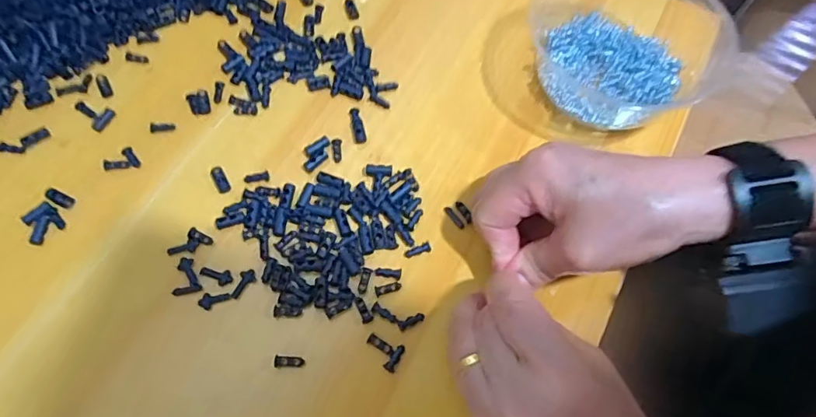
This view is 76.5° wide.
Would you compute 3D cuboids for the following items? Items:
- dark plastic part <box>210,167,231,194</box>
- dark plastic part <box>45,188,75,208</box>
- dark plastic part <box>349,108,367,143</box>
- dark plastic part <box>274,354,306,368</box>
[{"bbox_3d":[-0.128,-0.020,0.352,0.009,0.004,0.021,-28,69,-15],"label":"dark plastic part"},{"bbox_3d":[-0.231,-0.007,0.343,0.019,0.004,0.009,28,66,10],"label":"dark plastic part"},{"bbox_3d":[-0.037,-0.060,0.374,0.008,0.005,0.029,-10,65,-8],"label":"dark plastic part"},{"bbox_3d":[-0.069,0.089,0.302,0.017,0.004,0.007,4,64,-1],"label":"dark plastic part"}]

